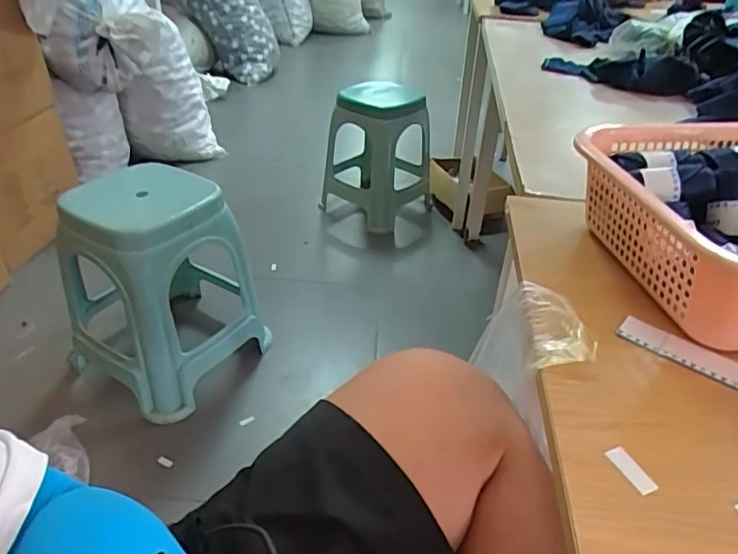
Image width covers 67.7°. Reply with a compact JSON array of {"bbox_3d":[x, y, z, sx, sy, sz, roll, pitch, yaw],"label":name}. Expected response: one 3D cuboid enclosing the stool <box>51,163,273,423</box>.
[{"bbox_3d":[-0.530,0.010,1.373,0.398,0.491,0.394,20,39,25],"label":"stool"}]

